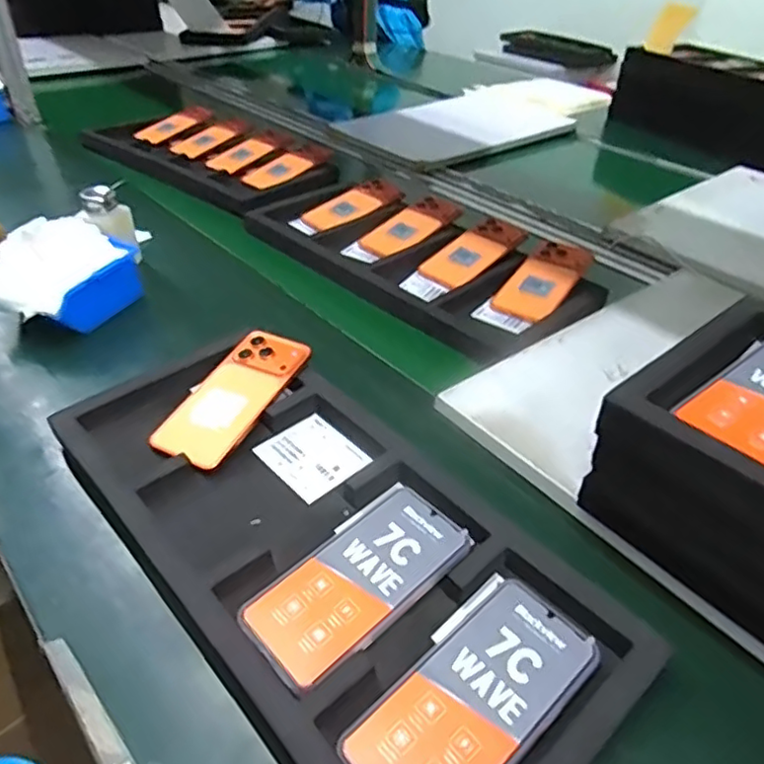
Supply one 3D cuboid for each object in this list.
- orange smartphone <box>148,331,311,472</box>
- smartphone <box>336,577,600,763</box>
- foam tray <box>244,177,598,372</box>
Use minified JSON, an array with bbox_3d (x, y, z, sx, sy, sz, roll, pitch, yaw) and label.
[{"bbox_3d":[-0.142,0.011,0.584,0.078,0.012,0.167,19,50,22],"label":"orange smartphone"},{"bbox_3d":[0.058,0.193,0.378,0.164,0.010,0.078,-28,48,-33],"label":"smartphone"},{"bbox_3d":[0.045,-0.193,0.887,0.530,0.064,0.247,29,45,28],"label":"foam tray"}]

